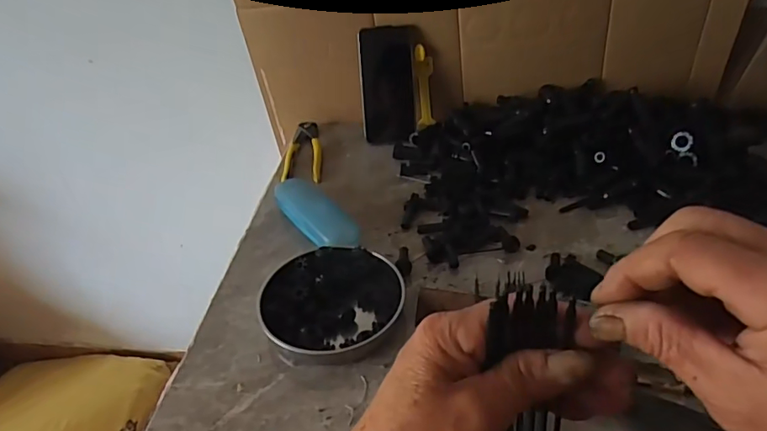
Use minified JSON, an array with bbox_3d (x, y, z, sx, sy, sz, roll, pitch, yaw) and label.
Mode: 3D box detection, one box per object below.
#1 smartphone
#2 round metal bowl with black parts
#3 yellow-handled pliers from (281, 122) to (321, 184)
[{"bbox_3d":[0.006,-0.192,0.764,0.078,0.165,0.011,-2,14,3],"label":"smartphone"},{"bbox_3d":[-0.050,0.083,0.502,0.136,0.024,0.125,-3,37,2],"label":"round metal bowl with black parts"},{"bbox_3d":[-0.121,-0.099,0.769,0.055,0.012,0.170,-5,37,-1],"label":"yellow-handled pliers"}]

